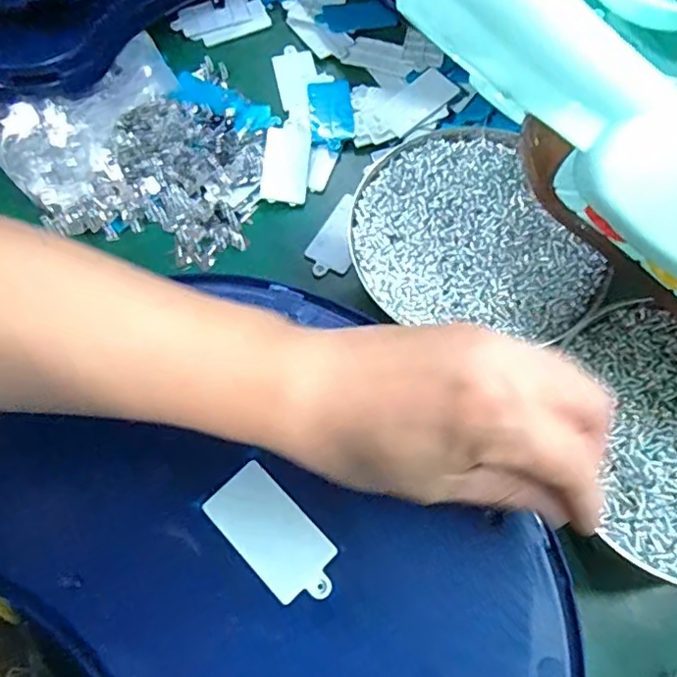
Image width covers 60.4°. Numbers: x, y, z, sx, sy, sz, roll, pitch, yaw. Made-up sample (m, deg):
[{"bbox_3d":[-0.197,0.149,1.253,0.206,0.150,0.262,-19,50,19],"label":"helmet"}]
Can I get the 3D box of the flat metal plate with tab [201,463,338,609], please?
[{"bbox_3d":[-0.030,0.090,0.267,0.033,0.004,0.066,-42,72,-15],"label":"flat metal plate with tab"}]

